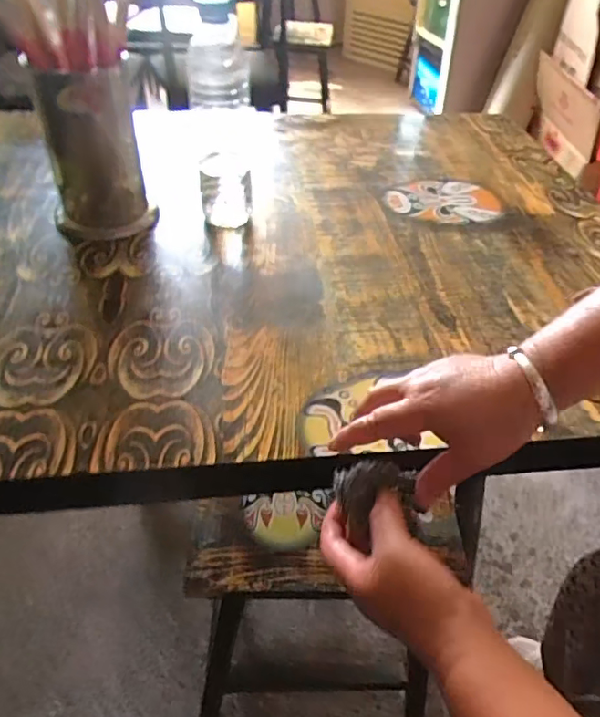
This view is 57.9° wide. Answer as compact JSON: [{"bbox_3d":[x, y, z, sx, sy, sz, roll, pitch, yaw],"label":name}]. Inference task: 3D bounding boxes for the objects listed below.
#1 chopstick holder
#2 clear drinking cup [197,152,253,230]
[{"bbox_3d":[-0.229,-0.228,0.594,0.103,0.169,0.114,-12,46,-15],"label":"chopstick holder"},{"bbox_3d":[-0.087,-0.201,0.649,0.057,0.074,0.057,-2,44,-4],"label":"clear drinking cup"}]

